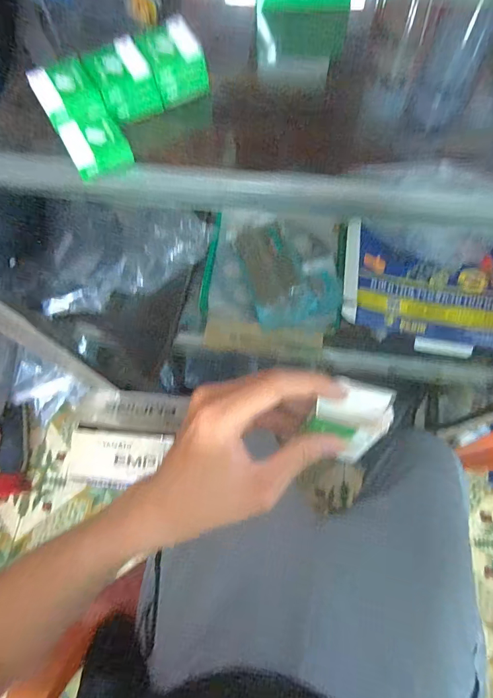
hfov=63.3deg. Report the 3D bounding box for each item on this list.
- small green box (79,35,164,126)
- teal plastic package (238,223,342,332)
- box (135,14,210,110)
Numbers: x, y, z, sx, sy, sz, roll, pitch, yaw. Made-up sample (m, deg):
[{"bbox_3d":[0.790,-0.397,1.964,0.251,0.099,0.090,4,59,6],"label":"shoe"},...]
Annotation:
[{"bbox_3d":[-0.105,-0.226,0.339,0.044,0.035,0.047,-28,71,-8],"label":"small green box"},{"bbox_3d":[0.072,-0.136,0.684,0.144,0.020,0.199,-14,69,-3],"label":"teal plastic package"},{"bbox_3d":[-0.062,-0.247,0.345,0.047,0.039,0.047,-23,70,-6],"label":"box"}]

